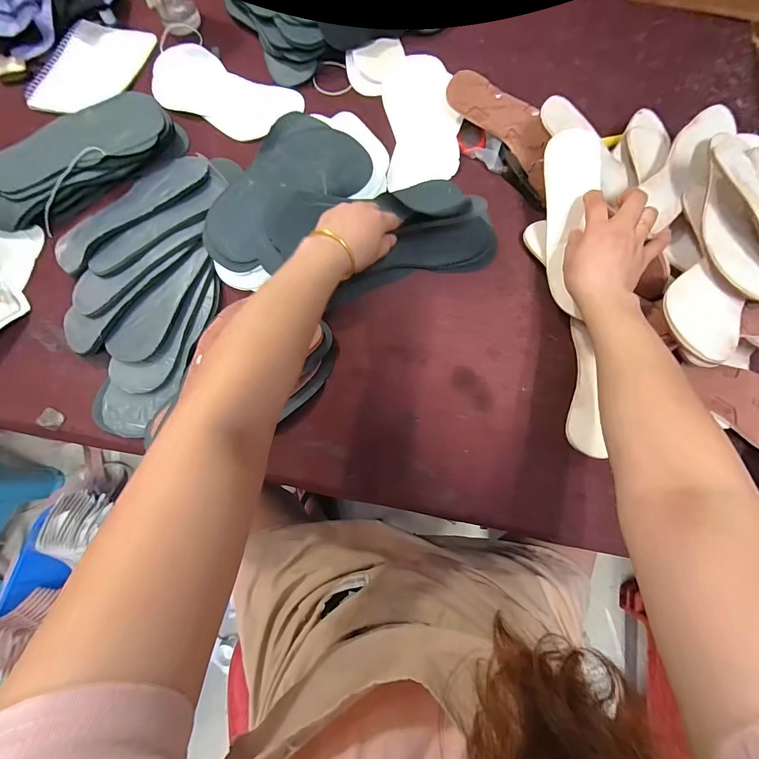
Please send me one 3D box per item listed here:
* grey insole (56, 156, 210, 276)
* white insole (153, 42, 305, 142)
[{"bbox_3d":[-0.355,-0.244,0.508,0.240,0.022,0.088,-44,64,-8],"label":"grey insole"},{"bbox_3d":[-0.270,-0.477,0.596,0.266,0.015,0.135,31,79,9],"label":"white insole"}]

